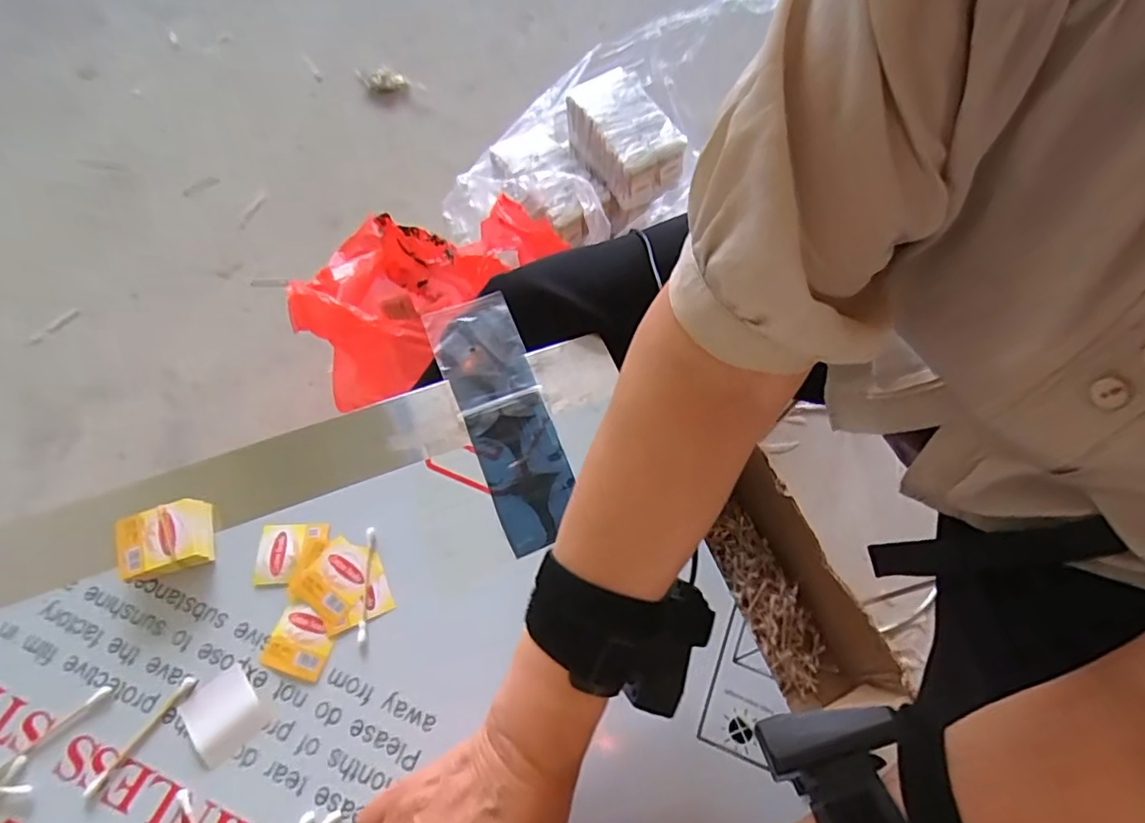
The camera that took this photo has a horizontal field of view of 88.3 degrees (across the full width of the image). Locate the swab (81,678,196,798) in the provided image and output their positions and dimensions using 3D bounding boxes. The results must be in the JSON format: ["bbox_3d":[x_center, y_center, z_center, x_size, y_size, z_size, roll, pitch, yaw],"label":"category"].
[{"bbox_3d":[-0.250,0.187,0.342,0.007,0.004,0.072,33,67,15],"label":"swab"}]

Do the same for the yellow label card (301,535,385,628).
[{"bbox_3d":[-0.152,0.107,0.385,0.040,0.004,0.046,37,68,16],"label":"yellow label card"}]

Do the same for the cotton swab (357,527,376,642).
[{"bbox_3d":[-0.134,0.110,0.382,0.006,0.004,0.071,-3,63,-2],"label":"cotton swab"}]

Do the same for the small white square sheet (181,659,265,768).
[{"bbox_3d":[-0.208,0.179,0.350,0.037,0.004,0.045,-34,68,-16],"label":"small white square sheet"}]

